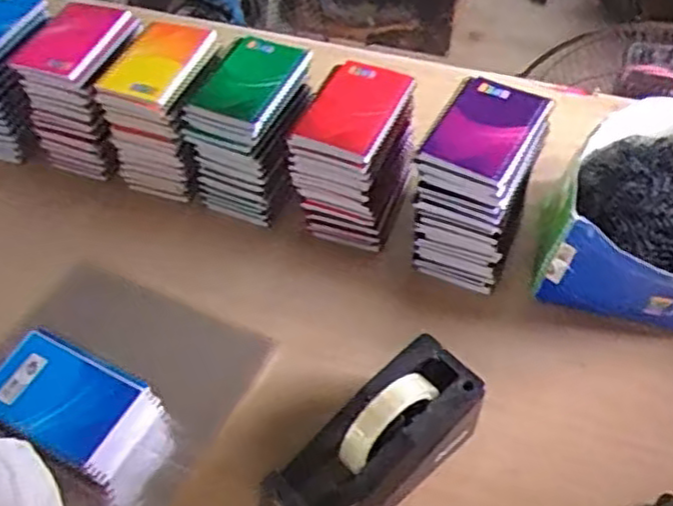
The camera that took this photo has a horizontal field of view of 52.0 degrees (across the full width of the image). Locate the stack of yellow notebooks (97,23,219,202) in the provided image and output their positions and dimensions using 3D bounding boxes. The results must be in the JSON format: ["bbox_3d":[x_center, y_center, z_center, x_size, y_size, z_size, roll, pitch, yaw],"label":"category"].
[{"bbox_3d":[-0.196,-0.169,0.822,0.098,0.150,0.135,15,54,12],"label":"stack of yellow notebooks"}]

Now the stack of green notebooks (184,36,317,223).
[{"bbox_3d":[-0.096,-0.141,0.793,0.104,0.153,0.136,15,54,12],"label":"stack of green notebooks"}]

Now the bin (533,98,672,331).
[{"bbox_3d":[0.354,-0.036,0.741,0.231,0.135,0.263,27,58,20],"label":"bin"}]

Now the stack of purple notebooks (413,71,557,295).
[{"bbox_3d":[0.144,-0.071,0.729,0.102,0.163,0.136,19,55,15],"label":"stack of purple notebooks"}]

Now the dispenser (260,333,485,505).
[{"bbox_3d":[0.030,0.163,0.577,0.201,0.124,0.085,-35,60,-23],"label":"dispenser"}]

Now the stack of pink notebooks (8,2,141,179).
[{"bbox_3d":[-0.300,-0.198,0.843,0.112,0.146,0.138,15,54,12],"label":"stack of pink notebooks"}]

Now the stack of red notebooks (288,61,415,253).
[{"bbox_3d":[0.020,-0.103,0.765,0.103,0.159,0.133,16,54,13],"label":"stack of red notebooks"}]

